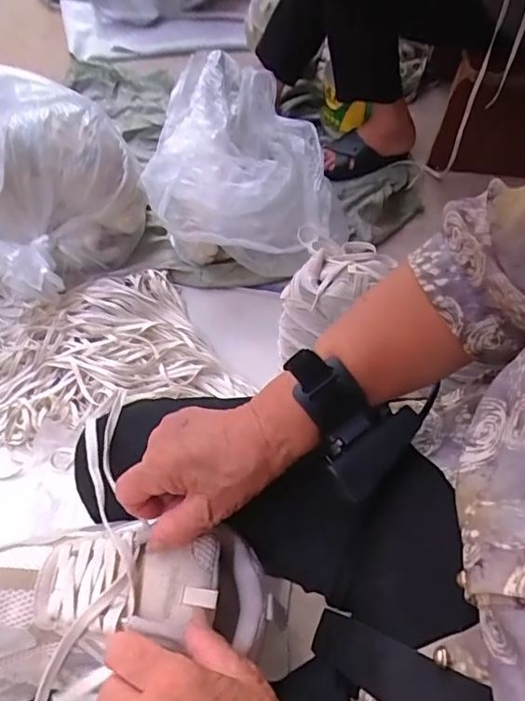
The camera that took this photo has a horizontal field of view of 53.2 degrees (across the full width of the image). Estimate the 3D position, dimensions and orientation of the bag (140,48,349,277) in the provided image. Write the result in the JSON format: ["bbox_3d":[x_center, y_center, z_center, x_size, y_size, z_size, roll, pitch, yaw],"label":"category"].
[{"bbox_3d":[-0.028,-0.393,1.084,0.350,0.208,0.494,-3,57,4],"label":"bag"}]

